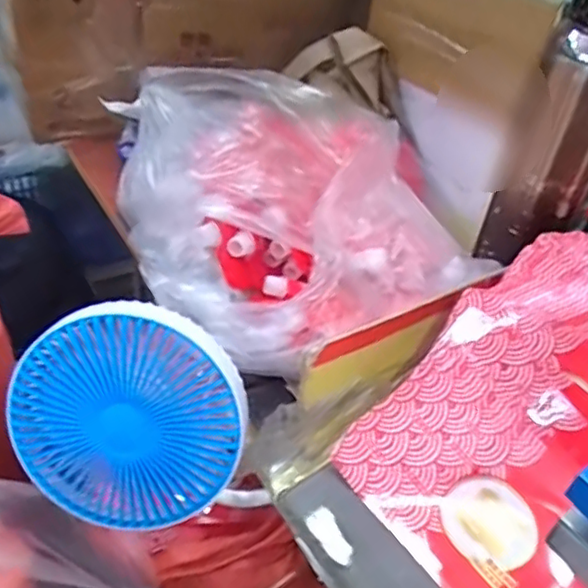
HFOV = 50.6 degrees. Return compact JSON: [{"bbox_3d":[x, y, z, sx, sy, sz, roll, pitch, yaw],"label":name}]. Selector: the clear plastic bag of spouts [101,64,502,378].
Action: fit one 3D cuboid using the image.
[{"bbox_3d":[-0.001,-0.105,0.617,0.290,0.139,0.387,-16,45,-24],"label":"clear plastic bag of spouts"}]

